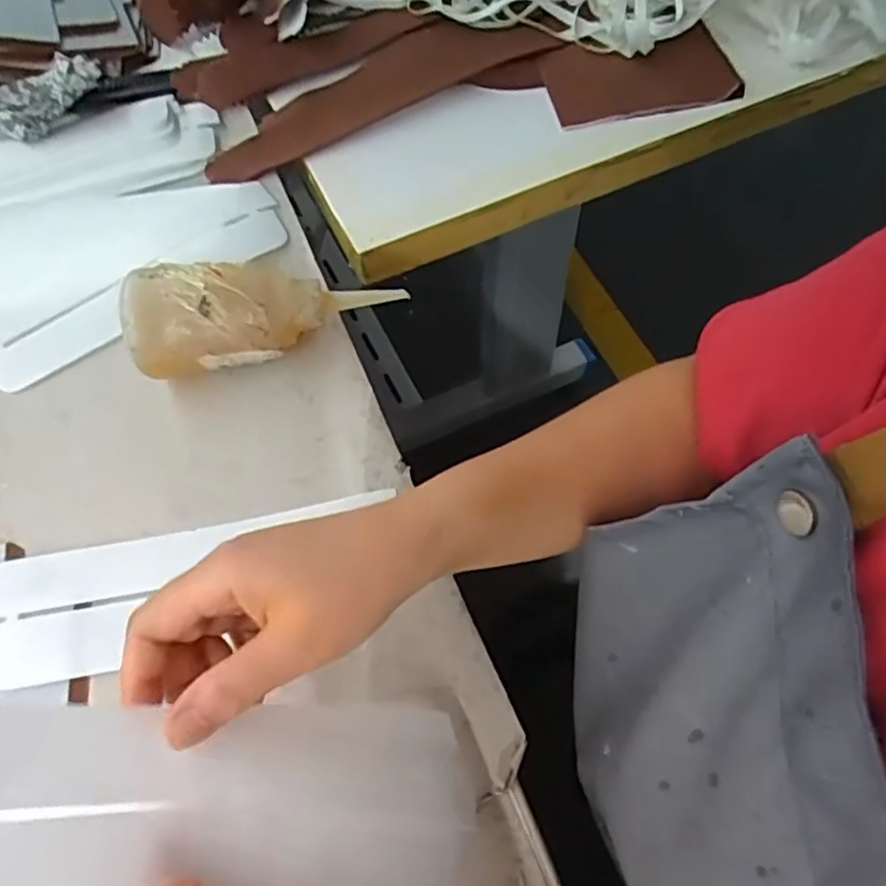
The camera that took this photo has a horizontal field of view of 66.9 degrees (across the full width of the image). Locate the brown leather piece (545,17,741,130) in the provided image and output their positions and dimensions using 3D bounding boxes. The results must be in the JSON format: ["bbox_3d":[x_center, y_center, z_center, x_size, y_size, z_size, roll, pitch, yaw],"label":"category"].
[{"bbox_3d":[0.153,-0.287,0.521,0.139,0.014,0.080,-7,68,-2],"label":"brown leather piece"}]

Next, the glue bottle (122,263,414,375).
[{"bbox_3d":[-0.105,-0.075,0.402,0.153,0.059,0.049,-7,62,-2],"label":"glue bottle"}]

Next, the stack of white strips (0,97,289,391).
[{"bbox_3d":[-0.260,-0.166,0.483,0.236,0.020,0.216,-30,65,-13],"label":"stack of white strips"}]

